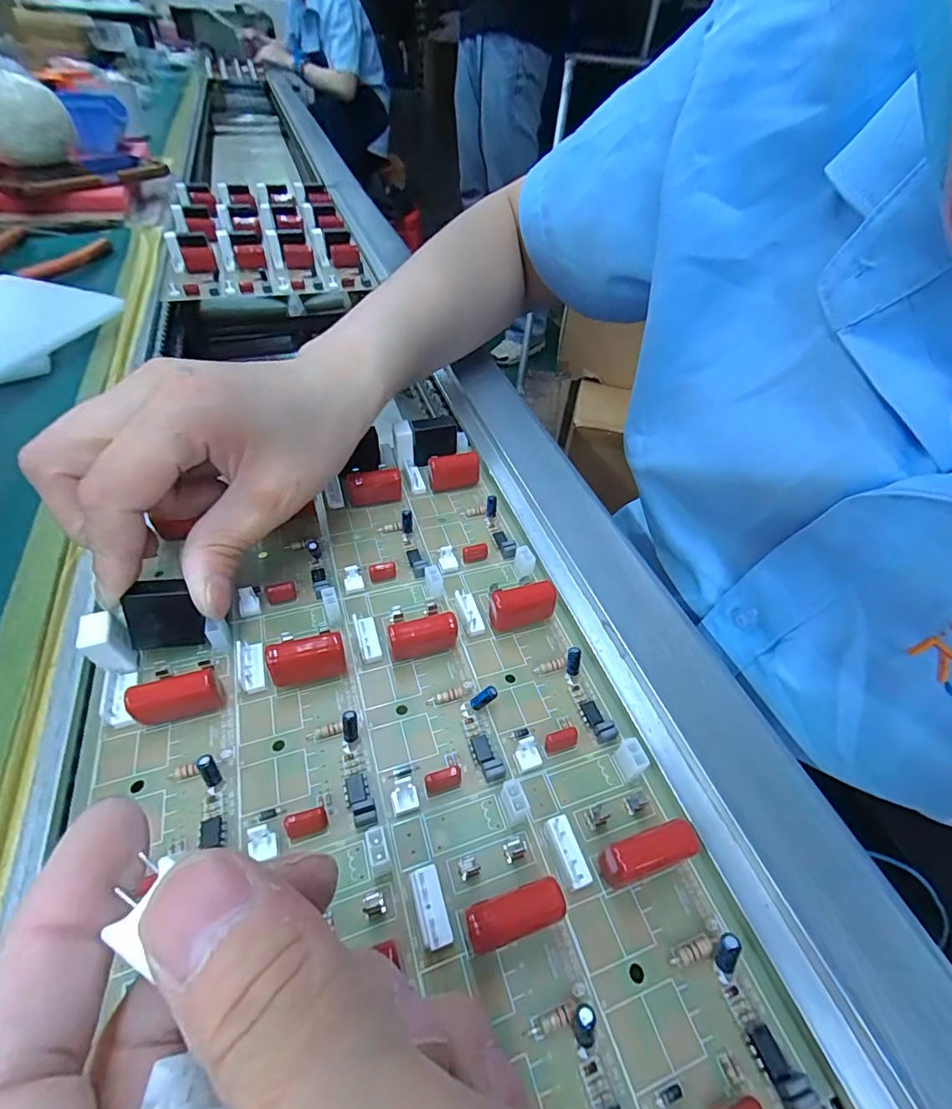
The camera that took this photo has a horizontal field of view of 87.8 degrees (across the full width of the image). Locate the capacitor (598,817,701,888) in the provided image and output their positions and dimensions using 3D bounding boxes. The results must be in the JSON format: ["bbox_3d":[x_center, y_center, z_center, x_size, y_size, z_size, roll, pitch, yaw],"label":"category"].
[{"bbox_3d":[0.050,0.091,0.149,0.031,0.017,0.010,-11,50,-16],"label":"capacitor"}]

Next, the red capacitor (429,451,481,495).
[{"bbox_3d":[-0.012,-0.044,0.268,0.026,0.020,0.009,-11,50,-15],"label":"red capacitor"}]

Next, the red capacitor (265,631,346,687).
[{"bbox_3d":[-0.063,0.041,0.185,0.026,0.020,0.011,-9,49,-14],"label":"red capacitor"}]

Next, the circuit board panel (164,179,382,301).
[{"bbox_3d":[-0.229,-0.348,0.528,0.175,0.027,0.293,-13,50,-16],"label":"circuit board panel"}]

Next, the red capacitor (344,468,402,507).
[{"bbox_3d":[-0.052,-0.034,0.254,0.027,0.021,0.006,-11,50,-15],"label":"red capacitor"}]

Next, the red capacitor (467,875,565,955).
[{"bbox_3d":[0.010,0.101,0.137,0.027,0.018,0.010,-11,50,-15],"label":"red capacitor"}]

